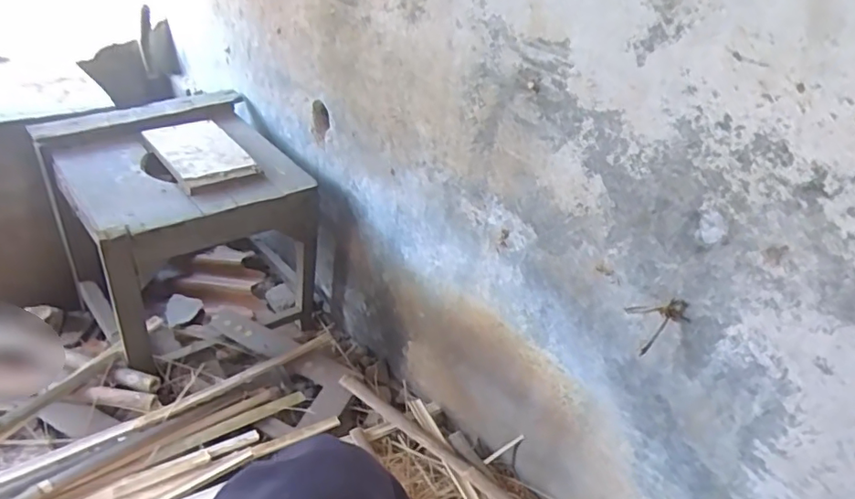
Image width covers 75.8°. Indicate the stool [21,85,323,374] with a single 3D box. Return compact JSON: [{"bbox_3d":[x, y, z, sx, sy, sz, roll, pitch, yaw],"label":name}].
[{"bbox_3d":[-0.553,-0.054,1.270,0.453,0.403,0.471,-23,46,-34],"label":"stool"}]

